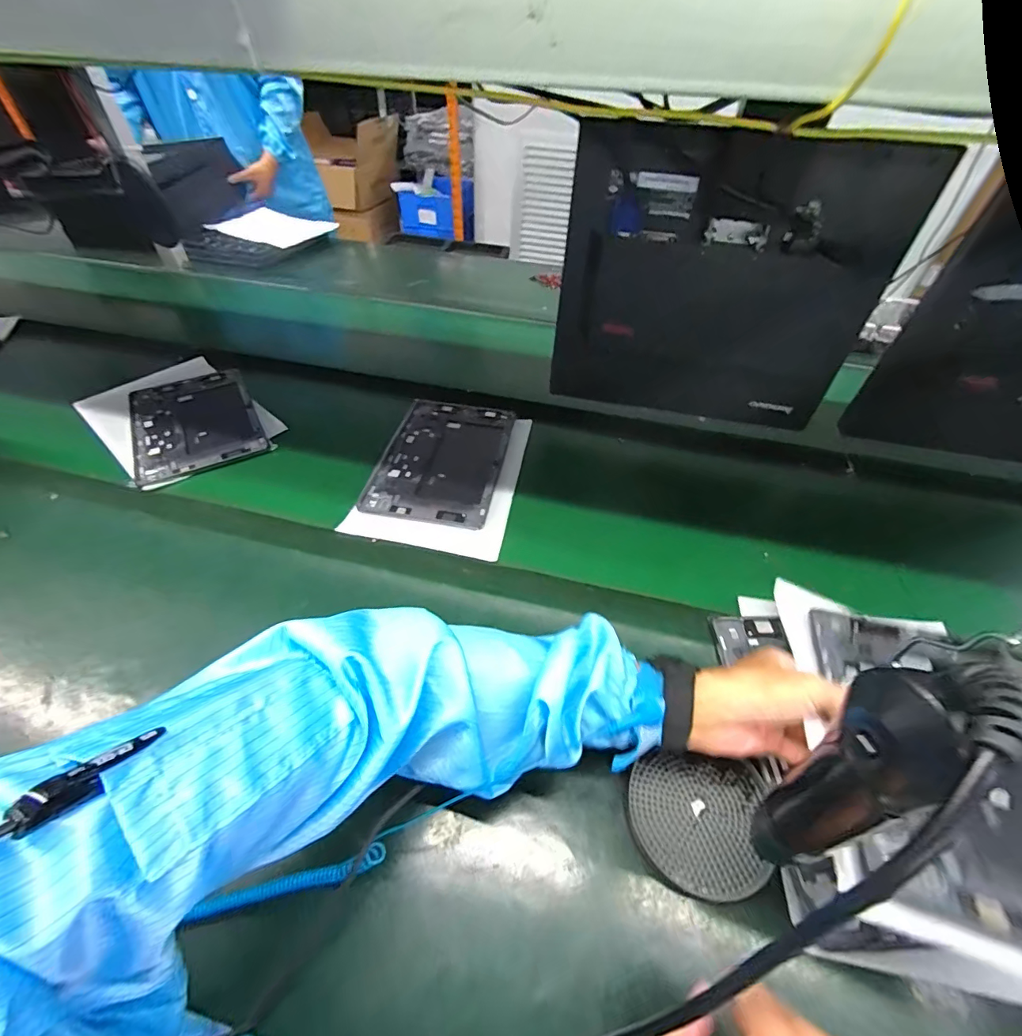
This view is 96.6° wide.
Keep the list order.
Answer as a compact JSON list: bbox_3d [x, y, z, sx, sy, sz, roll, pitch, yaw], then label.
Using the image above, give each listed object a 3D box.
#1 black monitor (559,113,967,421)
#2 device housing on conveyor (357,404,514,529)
[{"bbox_3d":[0.241,-0.264,0.553,0.362,0.300,0.050,9,47,3],"label":"black monitor"},{"bbox_3d":[-0.094,-0.091,0.661,0.172,0.012,0.258,11,47,5],"label":"device housing on conveyor"}]

